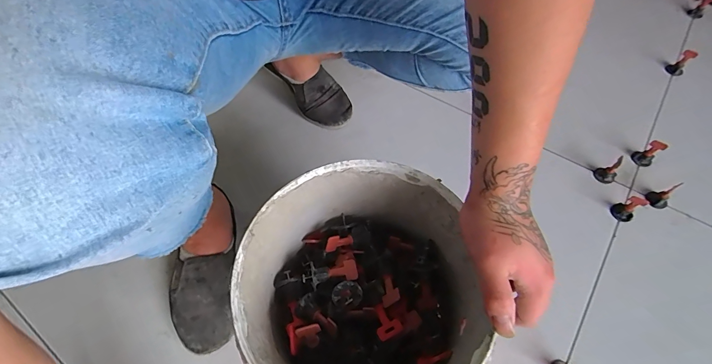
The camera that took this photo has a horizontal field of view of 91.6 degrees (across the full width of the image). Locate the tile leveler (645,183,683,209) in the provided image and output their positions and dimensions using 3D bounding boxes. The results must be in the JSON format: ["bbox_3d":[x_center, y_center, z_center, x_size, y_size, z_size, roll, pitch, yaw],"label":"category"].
[{"bbox_3d":[0.515,0.019,0.574,0.024,0.062,0.031,-27,62,-15],"label":"tile leveler"}]

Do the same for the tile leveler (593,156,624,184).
[{"bbox_3d":[0.446,-0.020,0.606,0.028,0.047,0.026,-3,59,-1],"label":"tile leveler"}]

